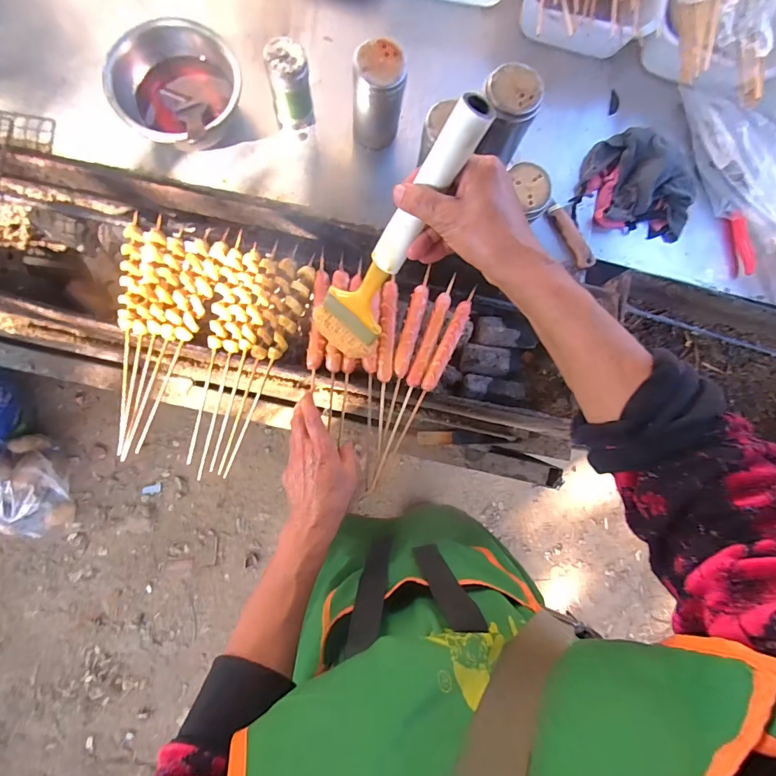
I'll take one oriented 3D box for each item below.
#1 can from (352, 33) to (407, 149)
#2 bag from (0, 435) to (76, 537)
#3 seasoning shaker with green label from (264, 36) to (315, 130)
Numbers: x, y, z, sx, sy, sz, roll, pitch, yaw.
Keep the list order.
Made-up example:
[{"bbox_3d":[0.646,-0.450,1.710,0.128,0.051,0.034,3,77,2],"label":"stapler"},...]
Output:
[{"bbox_3d":[-0.012,-0.363,0.518,0.061,0.110,0.055,-1,85,-3],"label":"can"},{"bbox_3d":[-0.969,0.262,1.103,0.142,0.133,0.255,-7,86,-4],"label":"bag"},{"bbox_3d":[-0.122,-0.380,0.521,0.049,0.097,0.041,-7,86,-4],"label":"seasoning shaker with green label"}]

